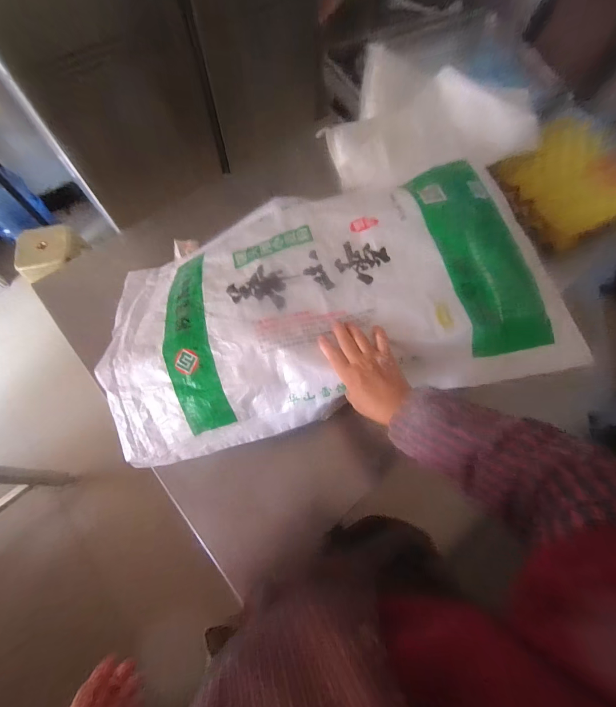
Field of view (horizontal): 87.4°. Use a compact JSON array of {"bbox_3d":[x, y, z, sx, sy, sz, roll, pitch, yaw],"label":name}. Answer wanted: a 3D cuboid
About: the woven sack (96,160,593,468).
[{"bbox_3d":[0.031,-0.104,0.584,0.764,0.155,0.422,-12,68,-7],"label":"woven sack"}]

